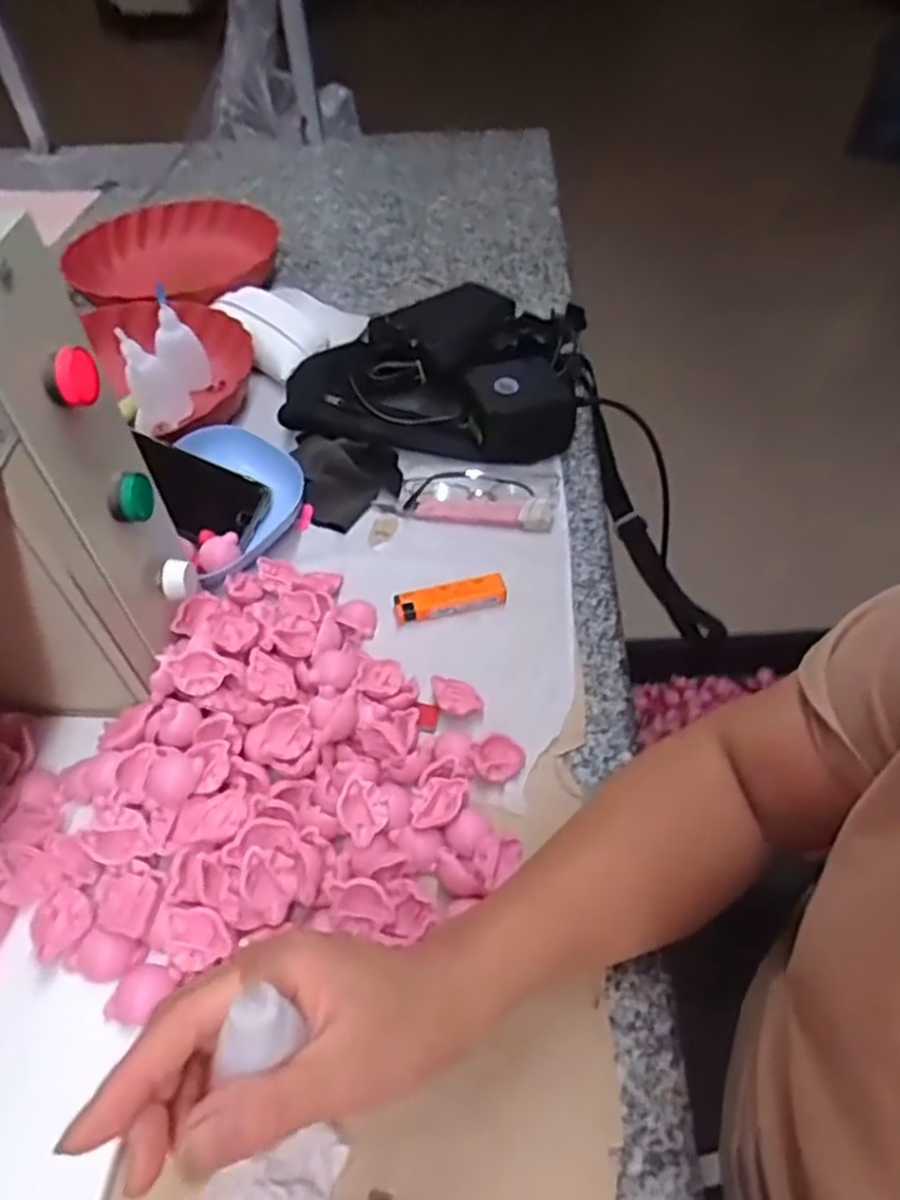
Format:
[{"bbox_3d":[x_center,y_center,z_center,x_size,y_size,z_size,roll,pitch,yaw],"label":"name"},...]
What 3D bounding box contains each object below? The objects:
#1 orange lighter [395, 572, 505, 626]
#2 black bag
[{"bbox_3d":[0.000,0.000,0.531,0.080,0.012,0.025,-10,51,-5],"label":"orange lighter"},{"bbox_3d":[0.002,-0.237,0.704,0.260,0.061,0.261,11,52,11],"label":"black bag"}]

